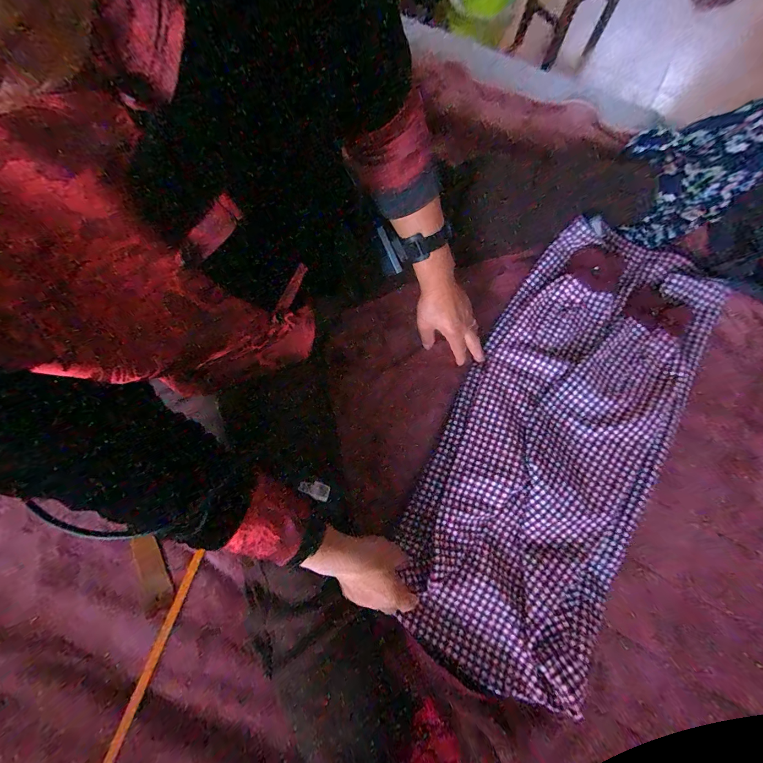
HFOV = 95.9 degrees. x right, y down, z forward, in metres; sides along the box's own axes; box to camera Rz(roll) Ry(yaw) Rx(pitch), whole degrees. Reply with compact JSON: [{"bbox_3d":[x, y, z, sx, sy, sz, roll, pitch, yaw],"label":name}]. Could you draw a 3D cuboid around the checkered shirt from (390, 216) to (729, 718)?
[{"bbox_3d":[0.274,0.068,0.526,0.301,0.044,0.707,29,77,10],"label":"checkered shirt"}]

